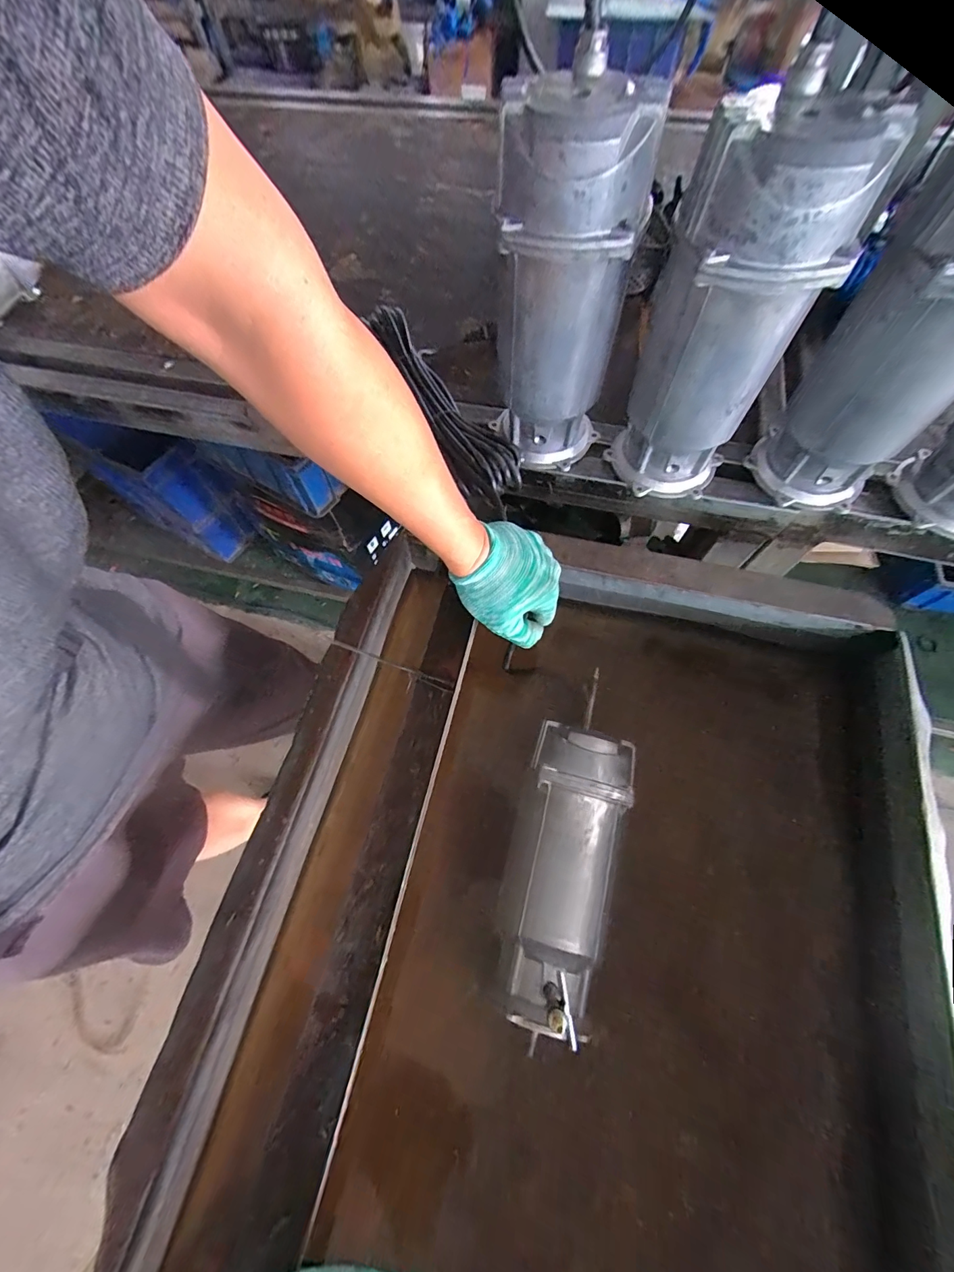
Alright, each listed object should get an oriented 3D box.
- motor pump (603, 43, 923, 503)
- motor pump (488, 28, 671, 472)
[{"bbox_3d":[0.223,-0.277,0.415,0.119,0.291,0.103,8,66,5],"label":"motor pump"},{"bbox_3d":[0.081,-0.327,0.442,0.123,0.290,0.112,8,66,6],"label":"motor pump"}]

